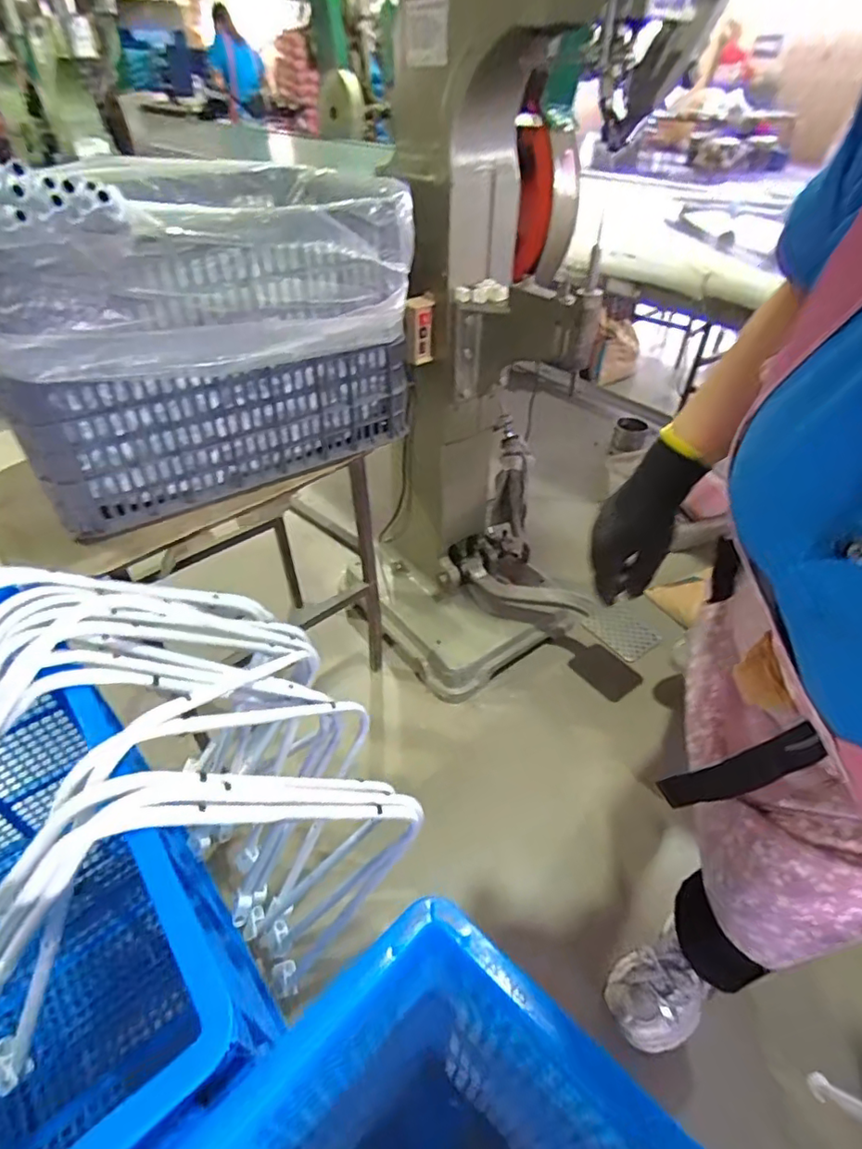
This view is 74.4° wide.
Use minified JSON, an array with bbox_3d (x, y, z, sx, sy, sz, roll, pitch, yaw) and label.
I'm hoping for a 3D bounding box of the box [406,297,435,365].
[{"bbox_3d":[-0.022,-0.483,1.131,0.053,0.128,0.033,-3,42,-4],"label":"box"}]

